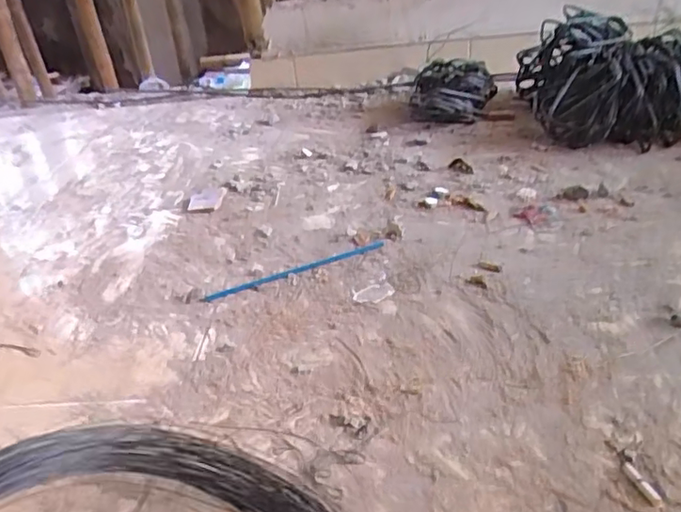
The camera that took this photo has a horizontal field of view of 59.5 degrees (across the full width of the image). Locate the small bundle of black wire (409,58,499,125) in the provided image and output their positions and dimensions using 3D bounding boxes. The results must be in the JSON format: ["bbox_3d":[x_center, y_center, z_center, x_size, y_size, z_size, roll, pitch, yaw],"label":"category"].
[{"bbox_3d":[0.242,-0.358,1.300,0.183,0.106,0.153,2,29,16],"label":"small bundle of black wire"}]

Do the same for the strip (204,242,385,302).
[{"bbox_3d":[-0.062,0.021,0.874,0.275,0.004,0.020,-17,34,-15],"label":"strip"}]

